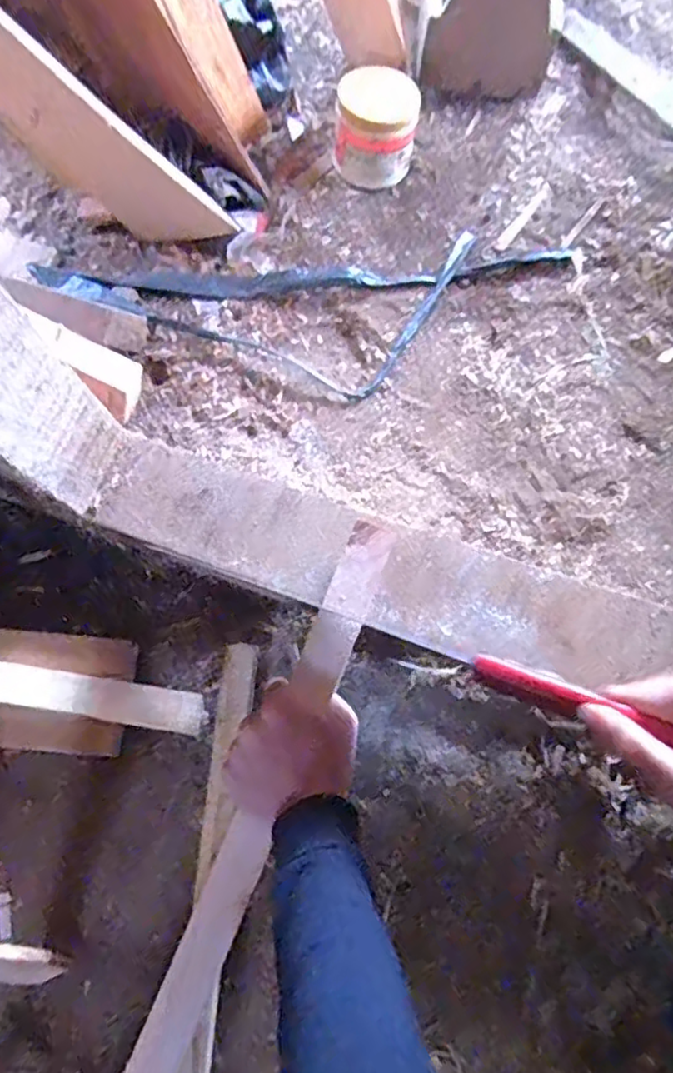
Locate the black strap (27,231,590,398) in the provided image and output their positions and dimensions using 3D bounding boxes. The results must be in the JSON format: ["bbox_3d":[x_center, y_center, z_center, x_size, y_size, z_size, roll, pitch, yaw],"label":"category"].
[{"bbox_3d":[-0.011,-0.261,0.746,0.616,0.047,0.203,-10,69,-3],"label":"black strap"}]

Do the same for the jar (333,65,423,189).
[{"bbox_3d":[0.049,-0.507,0.812,0.103,0.100,0.087,8,69,3],"label":"jar"}]

